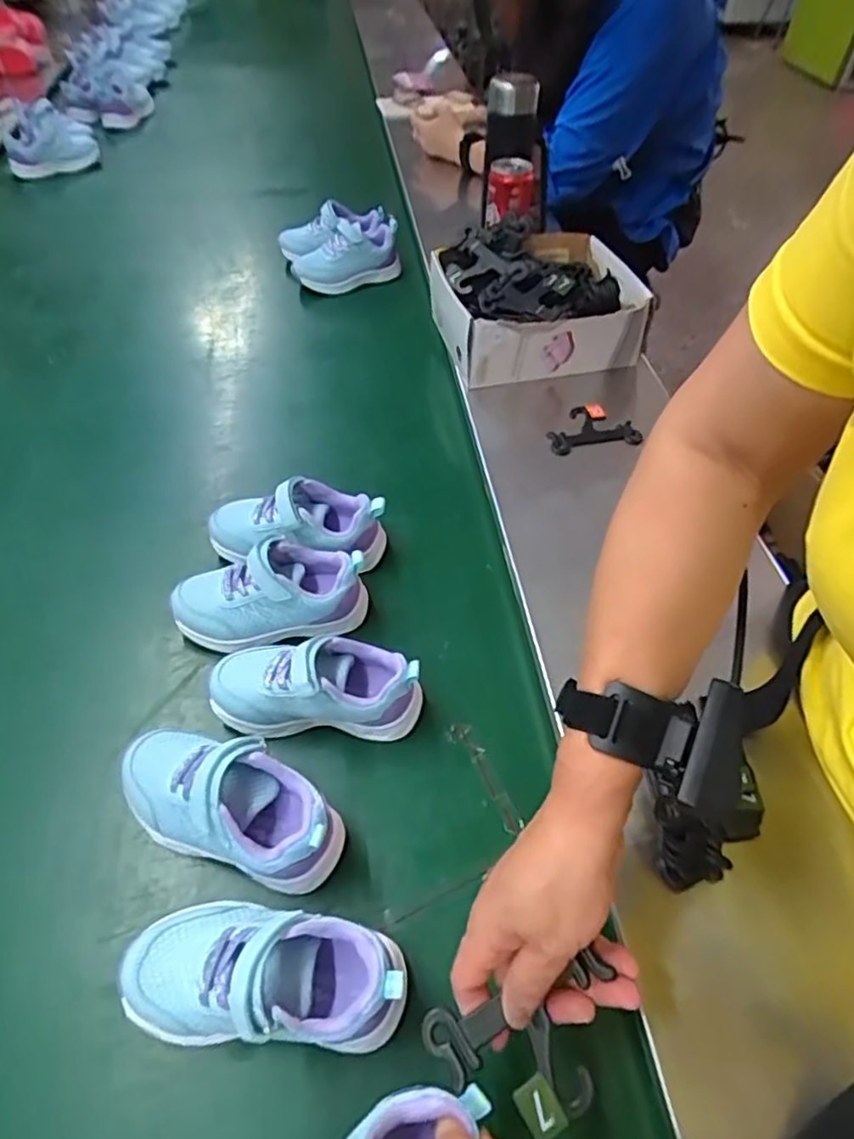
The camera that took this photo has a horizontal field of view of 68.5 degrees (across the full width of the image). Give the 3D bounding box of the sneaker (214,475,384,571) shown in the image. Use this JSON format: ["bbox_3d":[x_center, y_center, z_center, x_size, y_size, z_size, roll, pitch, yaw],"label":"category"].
[{"bbox_3d":[-0.120,-0.044,0.585,0.163,0.070,0.073,1,51,-1],"label":"sneaker"}]

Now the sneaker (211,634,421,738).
[{"bbox_3d":[-0.083,0.089,0.476,0.155,0.077,0.058,3,51,1],"label":"sneaker"}]

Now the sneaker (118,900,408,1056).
[{"bbox_3d":[-0.093,0.228,0.358,0.162,0.078,0.070,3,51,1],"label":"sneaker"}]

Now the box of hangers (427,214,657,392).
[{"bbox_3d":[0.134,-0.333,0.780,0.229,0.105,0.212,-12,52,-11],"label":"box of hangers"}]

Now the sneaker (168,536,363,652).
[{"bbox_3d":[-0.131,0.020,0.534,0.159,0.068,0.069,-8,52,-8],"label":"sneaker"}]

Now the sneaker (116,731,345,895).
[{"bbox_3d":[-0.133,0.155,0.422,0.160,0.077,0.072,17,53,12],"label":"sneaker"}]

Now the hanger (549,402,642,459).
[{"bbox_3d":[0.180,-0.159,0.702,0.097,0.014,0.078,-6,51,-6],"label":"hanger"}]

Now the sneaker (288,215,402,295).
[{"bbox_3d":[-0.123,-0.478,0.953,0.162,0.067,0.076,-20,54,-17],"label":"sneaker"}]

